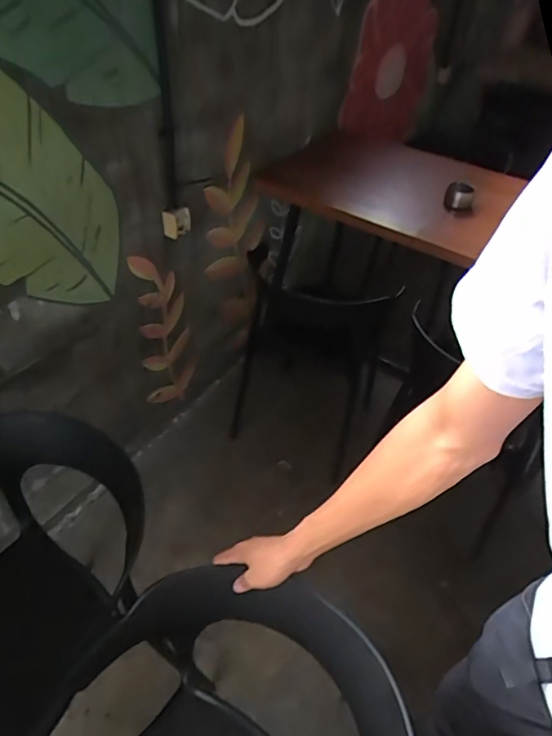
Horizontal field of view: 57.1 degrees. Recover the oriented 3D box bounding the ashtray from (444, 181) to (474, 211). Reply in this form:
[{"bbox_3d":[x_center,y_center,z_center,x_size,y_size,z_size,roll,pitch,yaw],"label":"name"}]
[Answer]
[{"bbox_3d":[0.564,-0.529,1.562,0.082,0.076,0.063,13,43,11],"label":"ashtray"}]

